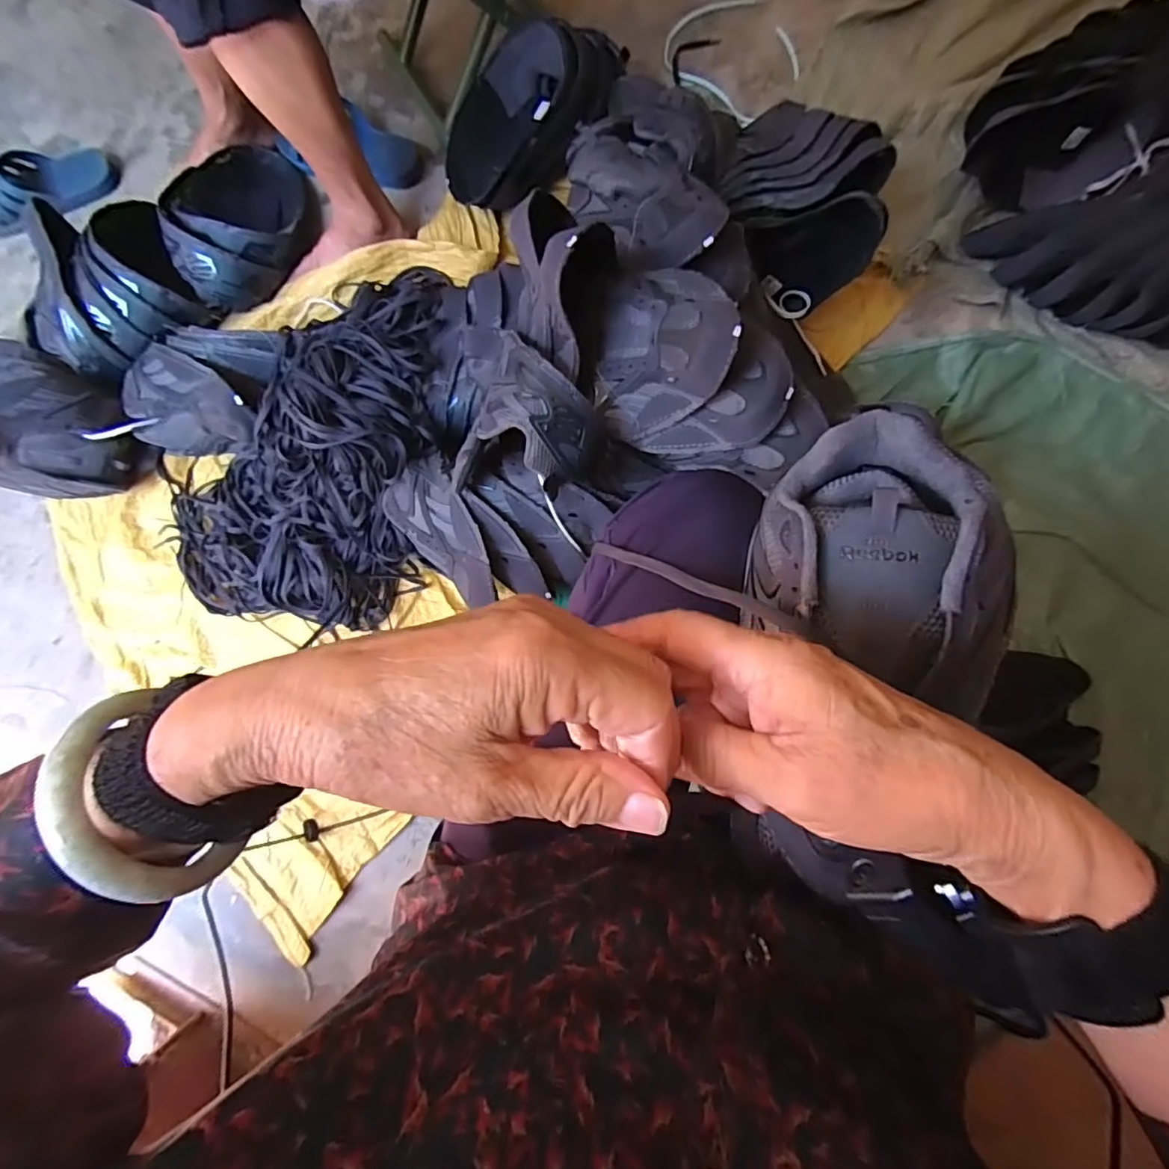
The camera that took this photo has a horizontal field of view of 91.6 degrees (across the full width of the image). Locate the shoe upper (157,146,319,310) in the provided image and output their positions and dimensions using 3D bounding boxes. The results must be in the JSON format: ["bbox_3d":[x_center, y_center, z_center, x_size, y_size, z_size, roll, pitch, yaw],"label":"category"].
[{"bbox_3d":[-0.526,-0.557,0.875,0.178,0.116,0.272,29,68,16],"label":"shoe upper"}]

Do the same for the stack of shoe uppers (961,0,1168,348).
[{"bbox_3d":[0.803,-0.538,0.769,0.406,0.154,0.536,-43,82,-4],"label":"stack of shoe uppers"}]

